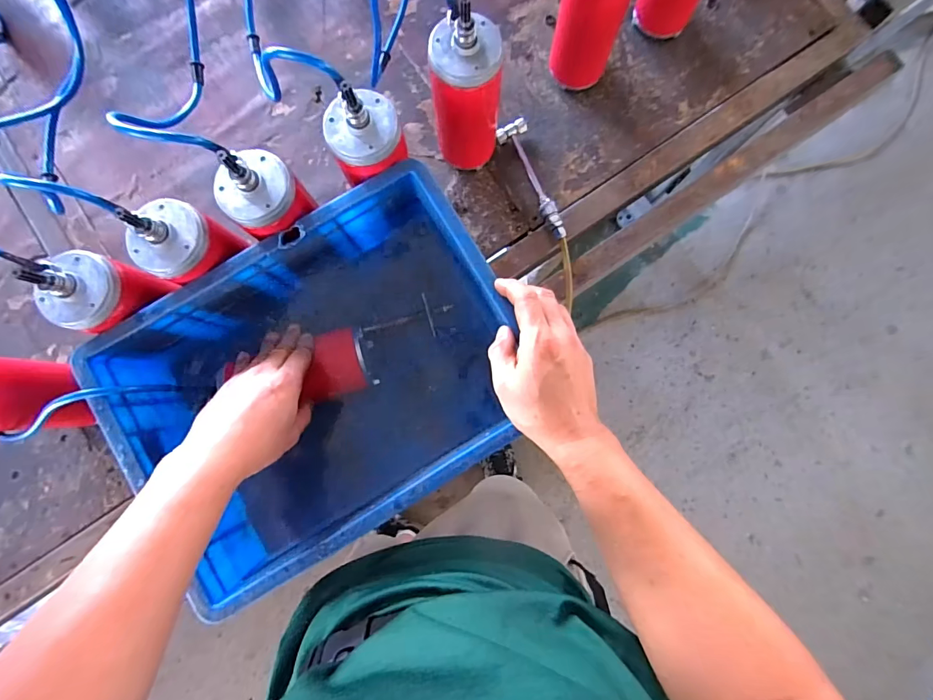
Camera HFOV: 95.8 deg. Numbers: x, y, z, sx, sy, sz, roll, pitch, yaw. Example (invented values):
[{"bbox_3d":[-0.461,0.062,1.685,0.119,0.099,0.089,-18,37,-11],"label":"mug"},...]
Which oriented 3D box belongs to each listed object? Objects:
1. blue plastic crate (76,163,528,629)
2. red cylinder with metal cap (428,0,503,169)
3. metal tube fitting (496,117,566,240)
[{"bbox_3d":[-0.142,0.034,0.471,0.388,0.135,0.292,-30,86,-1],"label":"blue plastic crate"},{"bbox_3d":[-0.002,-0.283,0.488,0.080,0.190,0.072,0,84,1],"label":"red cylinder with metal cap"},{"bbox_3d":[0.086,-0.224,0.562,0.042,0.028,0.172,-17,84,-1],"label":"metal tube fitting"}]

